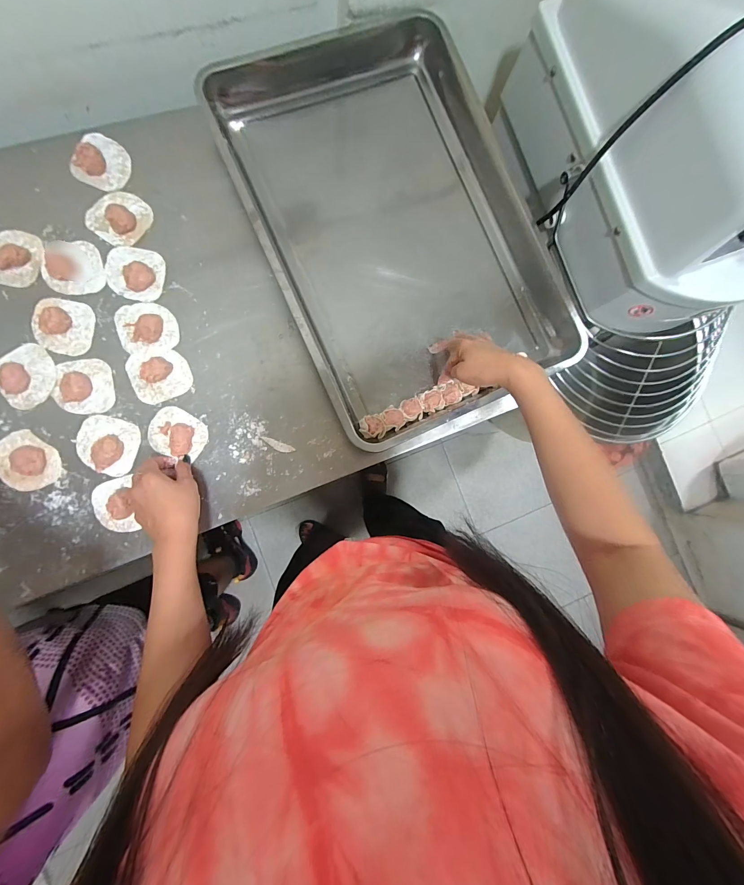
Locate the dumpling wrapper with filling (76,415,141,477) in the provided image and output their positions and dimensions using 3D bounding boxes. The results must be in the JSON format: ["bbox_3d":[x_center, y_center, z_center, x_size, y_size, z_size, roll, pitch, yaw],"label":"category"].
[{"bbox_3d":[-0.364,0.003,0.457,0.077,0.018,0.073,1,86,-8],"label":"dumpling wrapper with filling"}]

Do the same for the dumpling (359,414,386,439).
[{"bbox_3d":[0.001,-0.023,0.495,0.037,0.032,0.033,2,86,-8],"label":"dumpling"}]

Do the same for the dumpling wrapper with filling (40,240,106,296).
[{"bbox_3d":[-0.420,-0.245,0.476,0.074,0.010,0.072,-14,88,-9],"label":"dumpling wrapper with filling"}]

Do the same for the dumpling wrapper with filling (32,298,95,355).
[{"bbox_3d":[-0.429,-0.162,0.469,0.076,0.015,0.076,0,87,-10],"label":"dumpling wrapper with filling"}]

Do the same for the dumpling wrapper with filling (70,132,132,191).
[{"bbox_3d":[-0.388,-0.407,0.482,0.071,0.025,0.077,1,86,-8],"label":"dumpling wrapper with filling"}]

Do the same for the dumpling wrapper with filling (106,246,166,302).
[{"bbox_3d":[-0.339,-0.244,0.478,0.076,0.017,0.079,1,86,-8],"label":"dumpling wrapper with filling"}]

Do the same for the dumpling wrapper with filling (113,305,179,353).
[{"bbox_3d":[-0.319,-0.165,0.477,0.079,0.015,0.068,-8,87,-9],"label":"dumpling wrapper with filling"}]

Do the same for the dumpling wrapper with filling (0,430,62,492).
[{"bbox_3d":[-0.463,0.024,0.446,0.068,0.020,0.081,-32,91,-9],"label":"dumpling wrapper with filling"}]

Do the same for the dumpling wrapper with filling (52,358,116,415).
[{"bbox_3d":[-0.397,-0.079,0.458,0.073,0.020,0.077,-6,87,-9],"label":"dumpling wrapper with filling"}]

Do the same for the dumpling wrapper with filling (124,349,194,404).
[{"bbox_3d":[-0.299,-0.098,0.469,0.077,0.023,0.076,1,86,-8],"label":"dumpling wrapper with filling"}]

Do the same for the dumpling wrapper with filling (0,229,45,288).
[{"bbox_3d":[-0.497,-0.255,0.464,0.072,0.011,0.079,1,86,-8],"label":"dumpling wrapper with filling"}]

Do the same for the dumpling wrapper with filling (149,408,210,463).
[{"bbox_3d":[-0.272,-0.013,0.468,0.079,0.019,0.062,30,83,-5],"label":"dumpling wrapper with filling"}]

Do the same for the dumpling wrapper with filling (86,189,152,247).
[{"bbox_3d":[-0.362,-0.326,0.476,0.070,0.028,0.078,35,82,-5],"label":"dumpling wrapper with filling"}]

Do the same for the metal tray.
[{"bbox_3d":[0.033,-0.333,0.514,0.388,0.054,0.621,-23,90,-9],"label":"metal tray"}]

